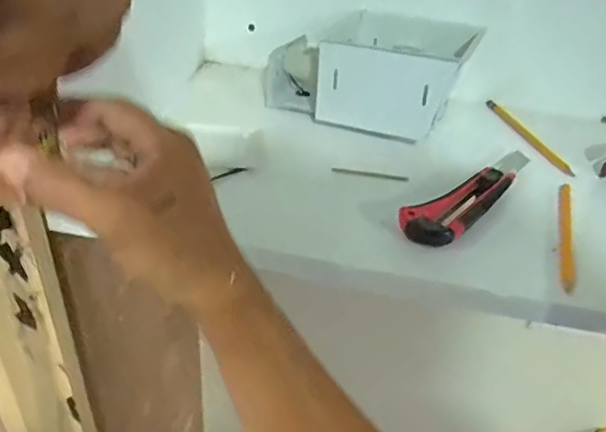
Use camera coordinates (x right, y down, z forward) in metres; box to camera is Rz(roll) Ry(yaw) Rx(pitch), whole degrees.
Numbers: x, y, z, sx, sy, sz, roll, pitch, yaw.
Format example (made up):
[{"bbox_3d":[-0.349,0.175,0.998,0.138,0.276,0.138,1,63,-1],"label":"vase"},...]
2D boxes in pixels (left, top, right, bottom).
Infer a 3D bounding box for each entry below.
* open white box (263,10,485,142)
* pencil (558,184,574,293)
[{"bbox_3d":[0.058,-0.155,0.596,0.202,0.087,0.143,16,37,13],"label":"open white box"},{"bbox_3d":[0.213,0.011,0.460,0.011,0.010,0.156,17,37,14],"label":"pencil"}]

